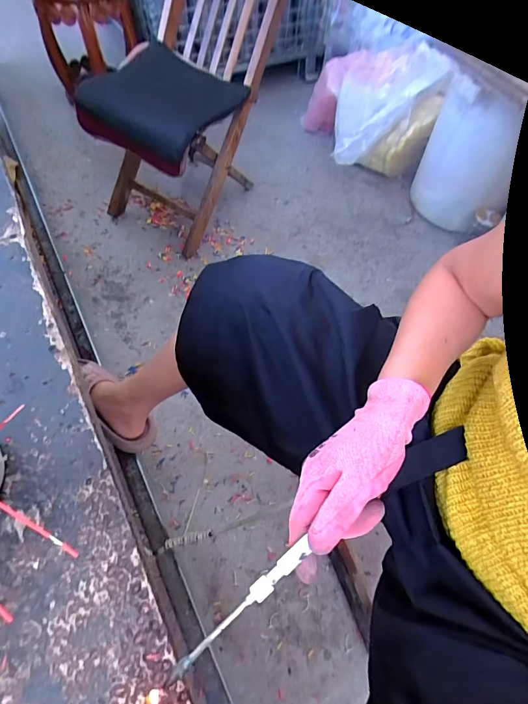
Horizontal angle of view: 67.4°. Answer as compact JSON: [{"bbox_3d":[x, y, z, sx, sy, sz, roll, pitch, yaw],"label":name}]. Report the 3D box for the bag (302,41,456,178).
[{"bbox_3d":[0.372,-0.902,1.412,0.356,0.316,0.423,-17,61,-13],"label":"bag"}]

